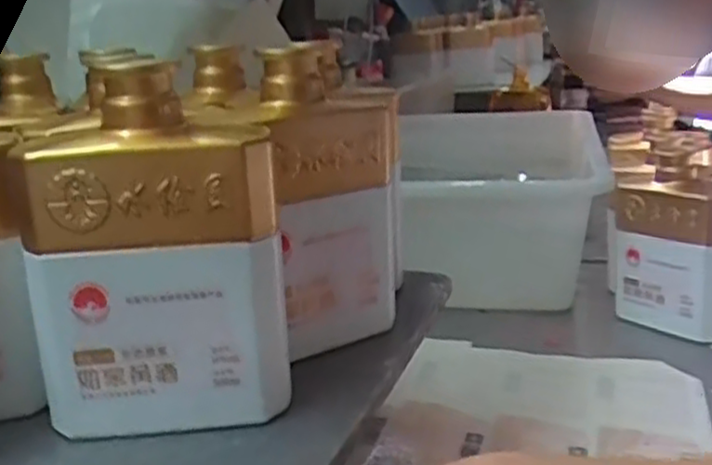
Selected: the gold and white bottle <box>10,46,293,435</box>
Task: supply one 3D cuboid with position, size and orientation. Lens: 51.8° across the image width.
[{"bbox_3d":[-0.089,0.010,0.338,0.108,0.160,0.053,-3,17,-6],"label":"gold and white bottle"}]

